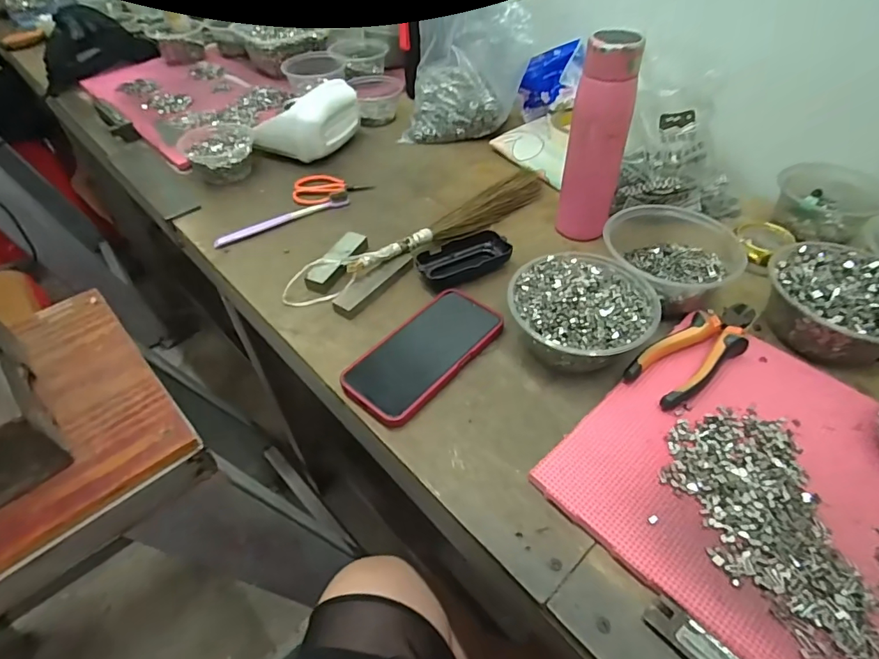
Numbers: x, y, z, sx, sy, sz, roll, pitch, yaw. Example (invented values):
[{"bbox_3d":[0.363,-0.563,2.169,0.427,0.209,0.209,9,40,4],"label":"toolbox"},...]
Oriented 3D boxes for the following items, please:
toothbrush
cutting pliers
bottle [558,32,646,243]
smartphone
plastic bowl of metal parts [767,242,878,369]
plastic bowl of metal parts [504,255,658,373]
[{"bbox_3d":[-0.206,-0.147,0.643,0.184,0.015,0.020,-28,52,-19],"label":"toothbrush"},{"bbox_3d":[0.241,0.016,0.447,0.148,0.017,0.053,-30,53,-21],"label":"cutting pliers"},{"bbox_3d":[0.172,-0.197,0.529,0.062,0.208,0.057,8,48,12],"label":"bottle"},{"bbox_3d":[-0.015,0.021,0.476,0.081,0.015,0.166,32,58,28],"label":"smartphone"},{"bbox_3d":[0.388,-0.024,0.468,0.123,0.060,0.133,-2,48,3],"label":"plastic bowl of metal parts"},{"bbox_3d":[0.136,-0.017,0.468,0.133,0.068,0.123,-2,48,3],"label":"plastic bowl of metal parts"}]

